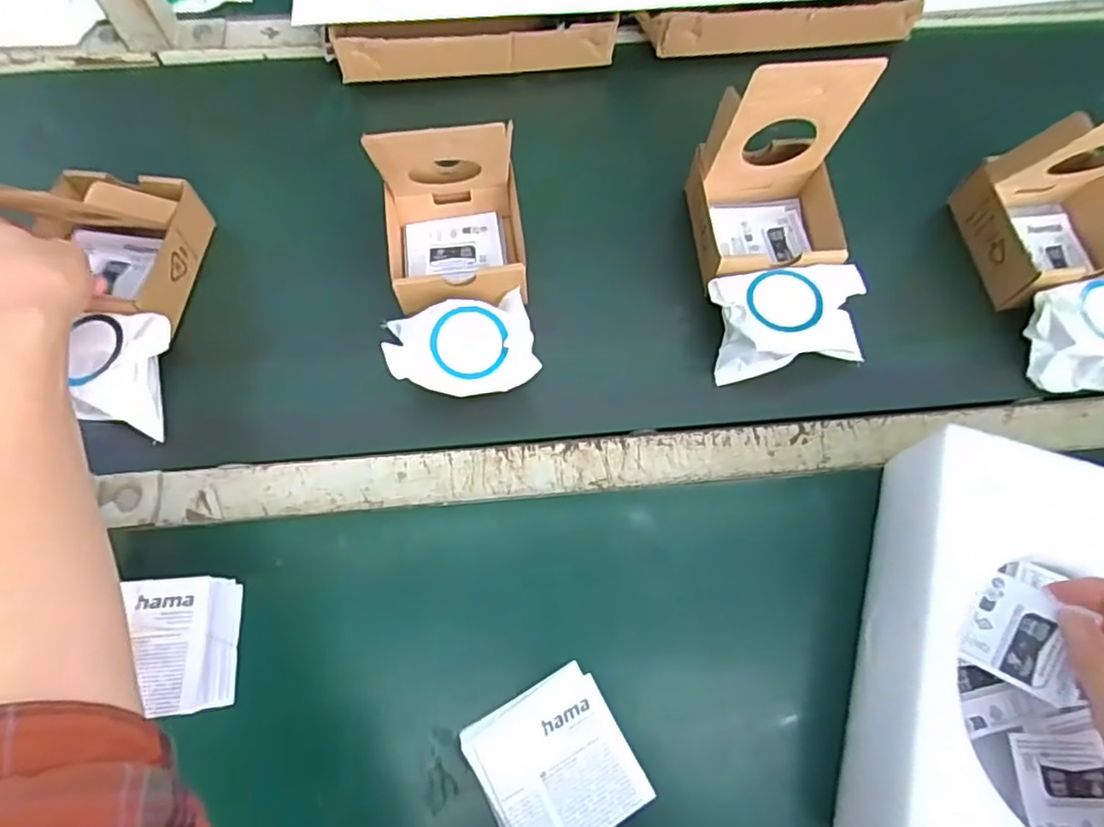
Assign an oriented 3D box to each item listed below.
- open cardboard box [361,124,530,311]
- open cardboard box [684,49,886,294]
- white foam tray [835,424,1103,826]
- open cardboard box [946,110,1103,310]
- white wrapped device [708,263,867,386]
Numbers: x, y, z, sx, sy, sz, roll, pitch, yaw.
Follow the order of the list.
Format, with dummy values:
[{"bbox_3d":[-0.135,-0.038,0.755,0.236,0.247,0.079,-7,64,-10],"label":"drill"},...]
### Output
[{"bbox_3d":[-0.073,-0.142,0.462,0.098,0.136,0.103,-8,69,-5],"label":"open cardboard box"},{"bbox_3d":[0.173,-0.167,0.472,0.113,0.143,0.114,-4,68,-4],"label":"open cardboard box"},{"bbox_3d":[0.274,0.141,0.356,0.172,0.081,0.228,20,71,5],"label":"white foam tray"},{"bbox_3d":[0.395,-0.158,0.471,0.096,0.139,0.116,-9,69,-5],"label":"open cardboard box"},{"bbox_3d":[0.172,-0.068,0.486,0.112,0.053,0.072,-8,69,-5],"label":"white wrapped device"}]

